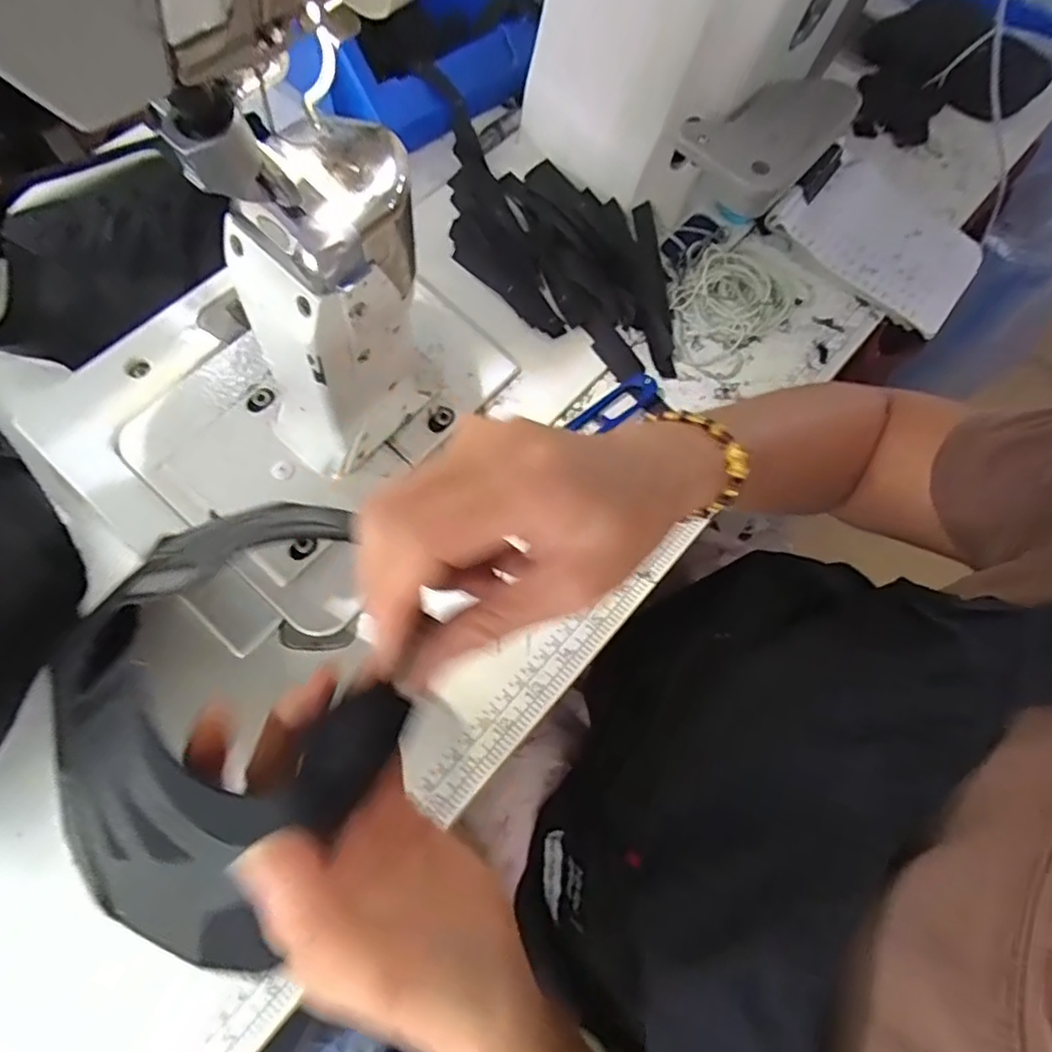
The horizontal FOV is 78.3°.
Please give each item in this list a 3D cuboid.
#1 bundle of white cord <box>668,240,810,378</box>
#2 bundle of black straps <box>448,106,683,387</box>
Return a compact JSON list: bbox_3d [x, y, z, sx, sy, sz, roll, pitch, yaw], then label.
[{"bbox_3d":[0.143,-0.153,0.446,0.082,0.009,0.101,23,70,8],"label":"bundle of white cord"},{"bbox_3d":[0.023,-0.199,0.460,0.216,0.028,0.117,33,71,12],"label":"bundle of black straps"}]

